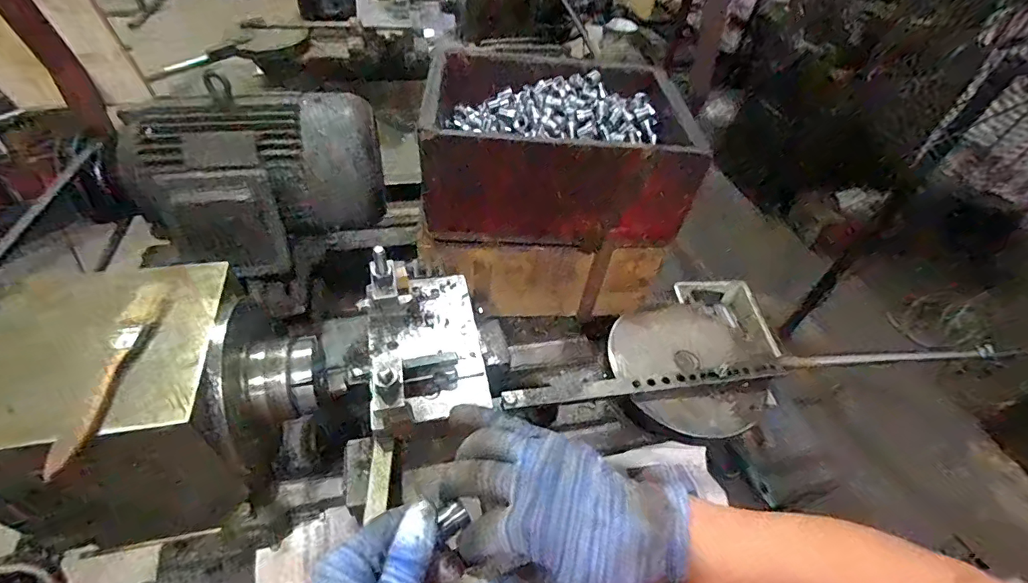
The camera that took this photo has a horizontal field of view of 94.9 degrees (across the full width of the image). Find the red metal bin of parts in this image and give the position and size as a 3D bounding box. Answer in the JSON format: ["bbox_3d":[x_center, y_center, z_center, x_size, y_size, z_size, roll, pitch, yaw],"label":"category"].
[{"bbox_3d":[0.065,-0.196,0.669,0.348,0.148,0.248,7,47,0],"label":"red metal bin of parts"}]

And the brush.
[{"bbox_3d":[-0.277,0.051,0.329,0.021,0.012,0.152,-1,48,-8],"label":"brush"}]

